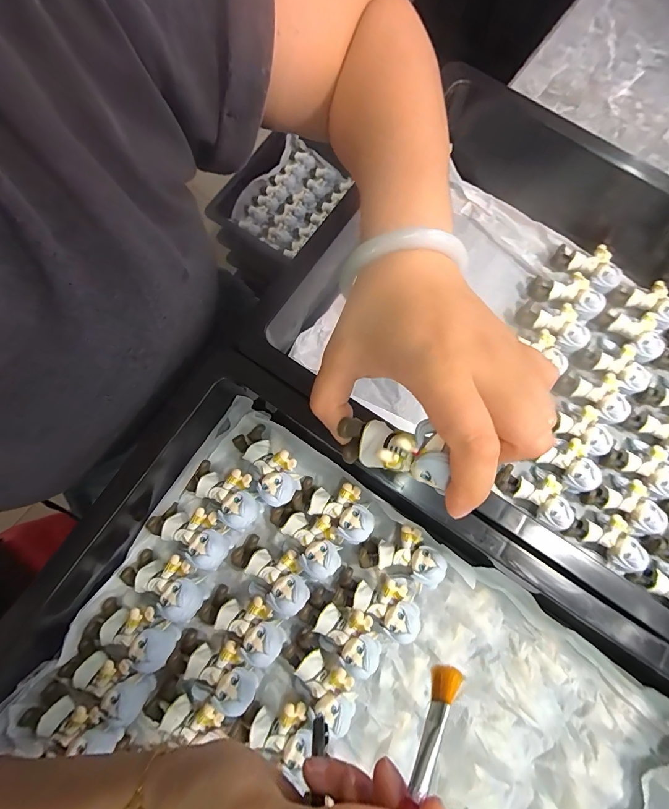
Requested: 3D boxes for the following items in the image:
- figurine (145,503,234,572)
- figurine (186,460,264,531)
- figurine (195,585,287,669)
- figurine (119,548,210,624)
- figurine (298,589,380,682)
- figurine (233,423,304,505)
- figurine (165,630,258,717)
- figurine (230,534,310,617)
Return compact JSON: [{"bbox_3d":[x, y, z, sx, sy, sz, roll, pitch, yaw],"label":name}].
[{"bbox_3d":[-0.106,0.094,0.271,0.061,0.030,0.033,28,80,5],"label":"figurine"},{"bbox_3d":[-0.082,0.066,0.277,0.060,0.028,0.034,34,80,6],"label":"figurine"},{"bbox_3d":[-0.065,0.157,0.263,0.064,0.025,0.033,23,77,20],"label":"figurine"},{"bbox_3d":[-0.122,0.127,0.264,0.062,0.023,0.032,19,76,23],"label":"figurine"},{"bbox_3d":[0.005,0.163,0.260,0.061,0.021,0.037,28,77,25],"label":"figurine"},{"bbox_3d":[-0.050,0.047,0.282,0.034,0.024,0.062,-29,81,-6],"label":"figurine"},{"bbox_3d":[-0.082,0.184,0.255,0.065,0.027,0.031,20,76,19],"label":"figurine"},{"bbox_3d":[-0.048,0.126,0.267,0.062,0.023,0.038,22,79,3],"label":"figurine"}]

